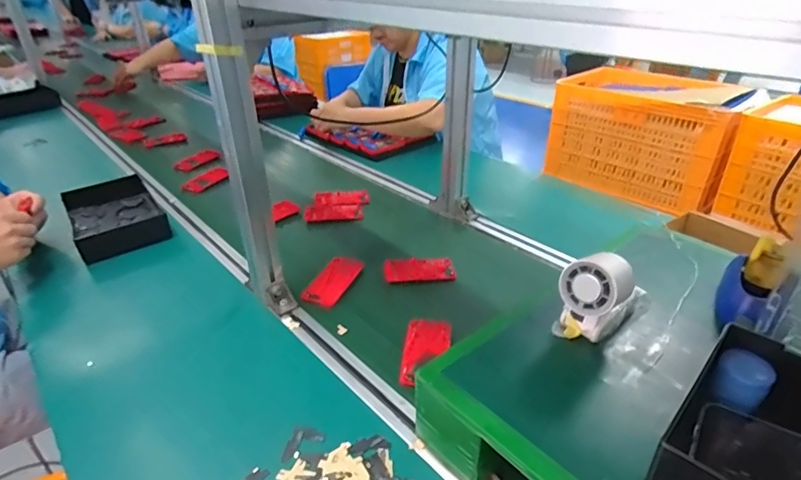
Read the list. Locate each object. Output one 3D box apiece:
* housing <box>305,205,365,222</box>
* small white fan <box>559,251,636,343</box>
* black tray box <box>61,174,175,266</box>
[{"bbox_3d":[-0.146,-0.062,1.038,0.125,0.012,0.056,-7,49,-13],"label":"housing"},{"bbox_3d":[0.218,0.056,0.527,0.065,0.082,0.054,-22,37,-33],"label":"small white fan"},{"bbox_3d":[-0.607,-0.049,1.012,0.167,0.066,0.287,-22,36,-32],"label":"black tray box"}]

